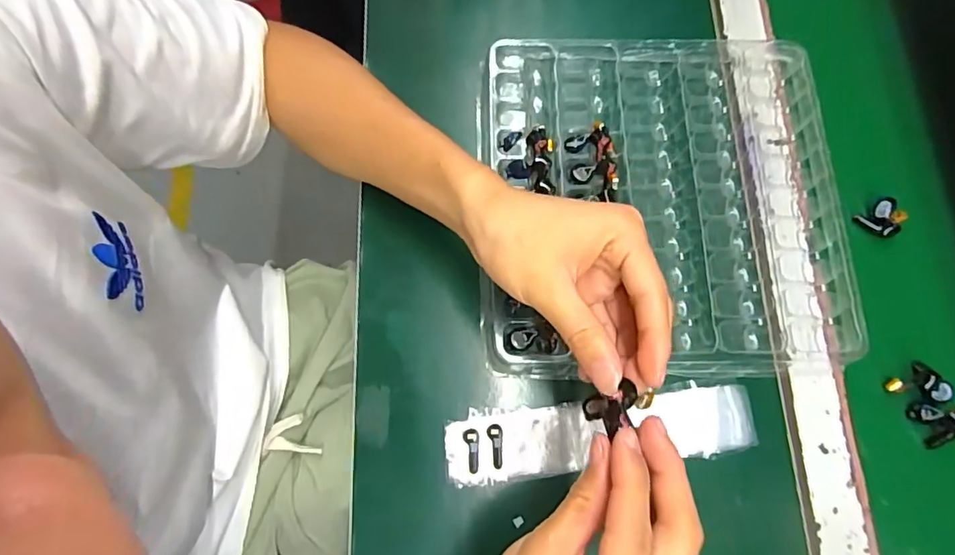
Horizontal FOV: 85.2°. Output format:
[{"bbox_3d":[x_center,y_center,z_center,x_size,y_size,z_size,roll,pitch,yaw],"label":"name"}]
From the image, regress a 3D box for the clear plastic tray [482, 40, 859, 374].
[{"bbox_3d":[0.135,-0.059,0.384,0.254,0.024,0.257,0,75,-1],"label":"clear plastic tray"}]

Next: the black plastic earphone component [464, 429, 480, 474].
[{"bbox_3d":[-0.004,0.113,0.337,0.010,0.007,0.027,-3,75,-1],"label":"black plastic earphone component"}]

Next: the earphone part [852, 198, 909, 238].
[{"bbox_3d":[0.307,-0.046,0.392,0.027,0.012,0.028,44,79,10],"label":"earphone part"}]

